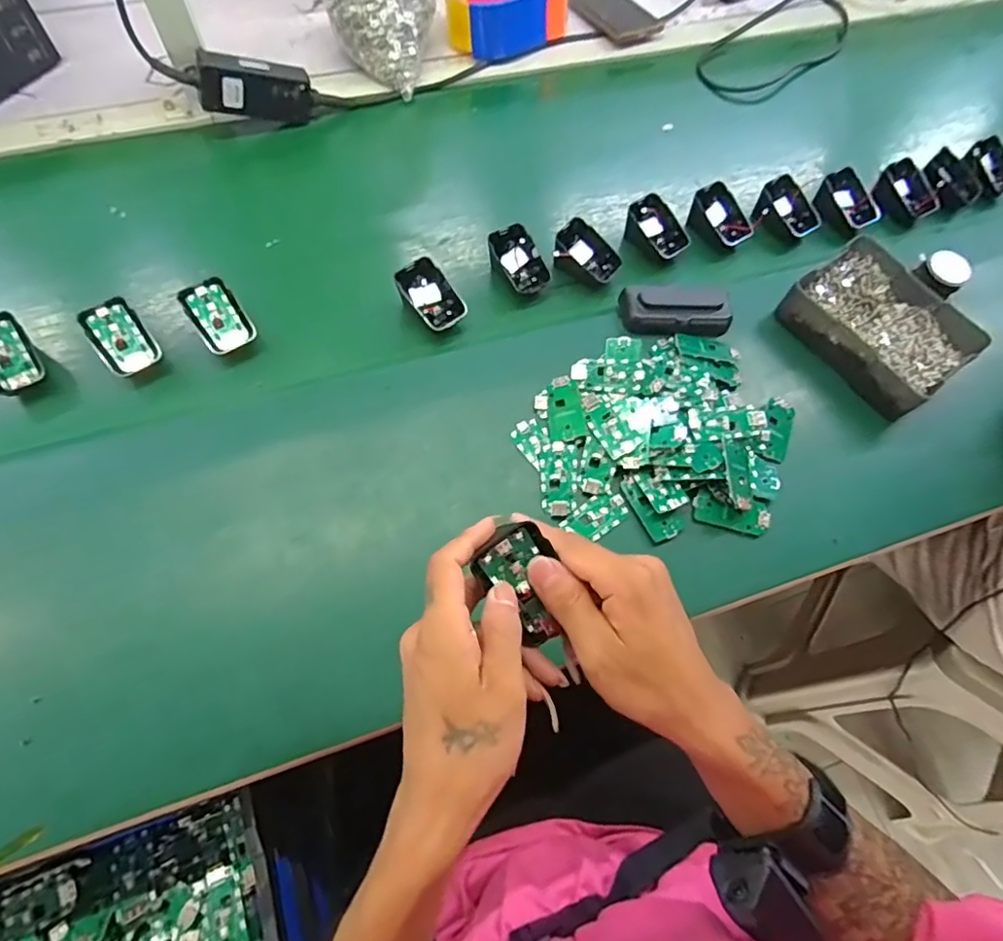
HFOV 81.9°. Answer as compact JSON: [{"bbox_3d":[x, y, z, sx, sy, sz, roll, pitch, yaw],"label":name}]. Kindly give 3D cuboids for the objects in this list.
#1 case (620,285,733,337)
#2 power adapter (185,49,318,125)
[{"bbox_3d":[0.173,-0.157,0.564,0.106,0.029,0.045,0,64,-3],"label":"case"},{"bbox_3d":[-0.273,-0.422,0.641,0.127,0.053,0.028,-9,64,-30],"label":"power adapter"}]

